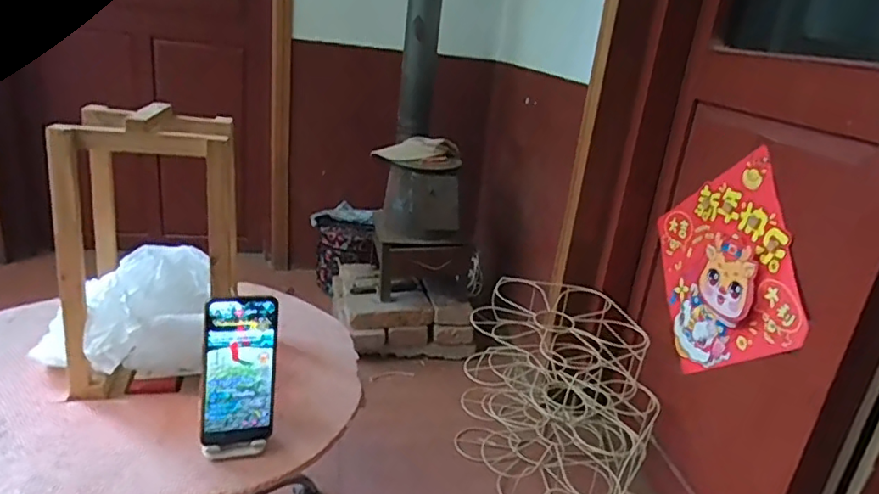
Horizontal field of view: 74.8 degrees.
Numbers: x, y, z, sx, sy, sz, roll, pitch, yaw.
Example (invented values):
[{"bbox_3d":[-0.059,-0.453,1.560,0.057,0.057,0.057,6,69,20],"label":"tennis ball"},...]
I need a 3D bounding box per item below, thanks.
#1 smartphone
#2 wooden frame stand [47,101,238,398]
[{"bbox_3d":[-0.220,0.135,0.636,0.076,0.162,0.008,2,5,-23],"label":"smartphone"},{"bbox_3d":[-0.367,-0.001,0.746,0.188,0.333,0.187,-1,22,-17],"label":"wooden frame stand"}]

